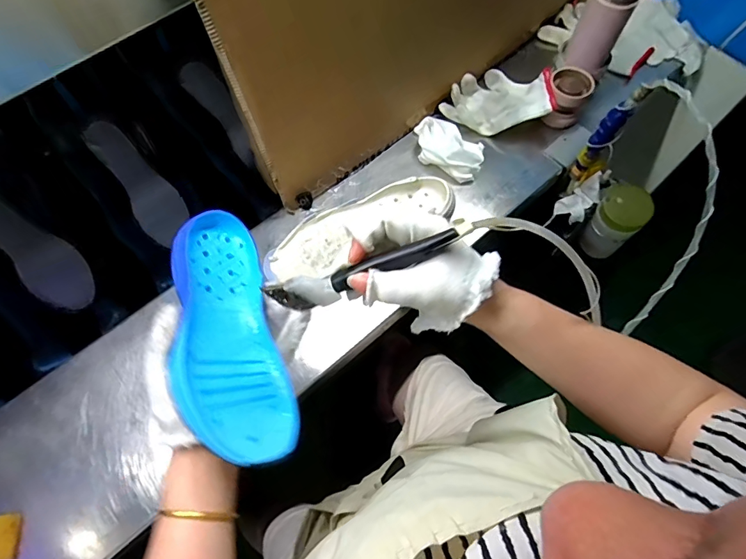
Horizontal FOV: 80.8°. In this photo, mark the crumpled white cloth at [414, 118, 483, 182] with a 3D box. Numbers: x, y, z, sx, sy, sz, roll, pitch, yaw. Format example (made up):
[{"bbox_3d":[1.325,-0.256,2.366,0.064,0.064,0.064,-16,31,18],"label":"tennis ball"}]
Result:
[{"bbox_3d":[0.114,-0.207,0.683,0.119,0.037,0.079,31,68,13],"label":"crumpled white cloth"}]

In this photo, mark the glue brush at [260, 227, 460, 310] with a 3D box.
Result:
[{"bbox_3d":[-0.011,-0.006,0.329,0.146,0.029,0.018,-21,64,14],"label":"glue brush"}]

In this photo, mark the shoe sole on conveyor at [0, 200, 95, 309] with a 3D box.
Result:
[{"bbox_3d":[-0.495,-0.049,0.636,0.225,0.007,0.074,47,60,-1],"label":"shoe sole on conveyor"}]

